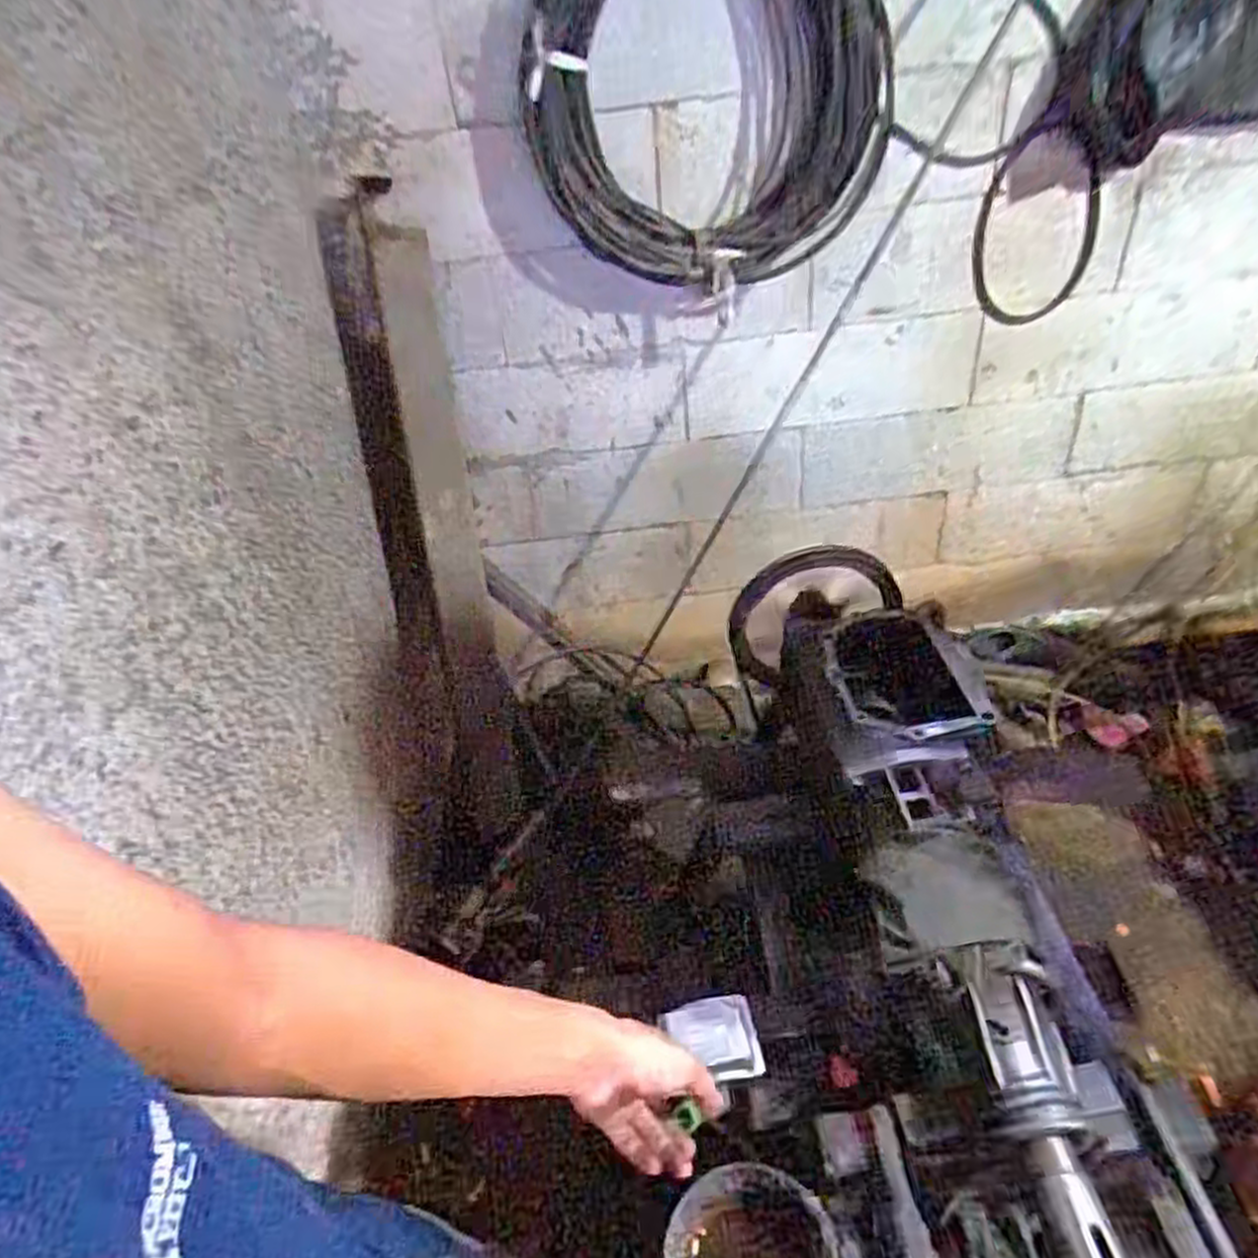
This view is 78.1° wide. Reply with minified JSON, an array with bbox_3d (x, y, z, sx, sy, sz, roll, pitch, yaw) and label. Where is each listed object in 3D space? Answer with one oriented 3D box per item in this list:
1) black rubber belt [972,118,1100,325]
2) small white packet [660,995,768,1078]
[{"bbox_3d":[0.726,-0.715,1.392,0.219,0.333,0.023,-18,42,15],"label":"black rubber belt"},{"bbox_3d":[0.076,0.374,0.707,0.082,0.018,0.066,-8,39,-2],"label":"small white packet"}]

